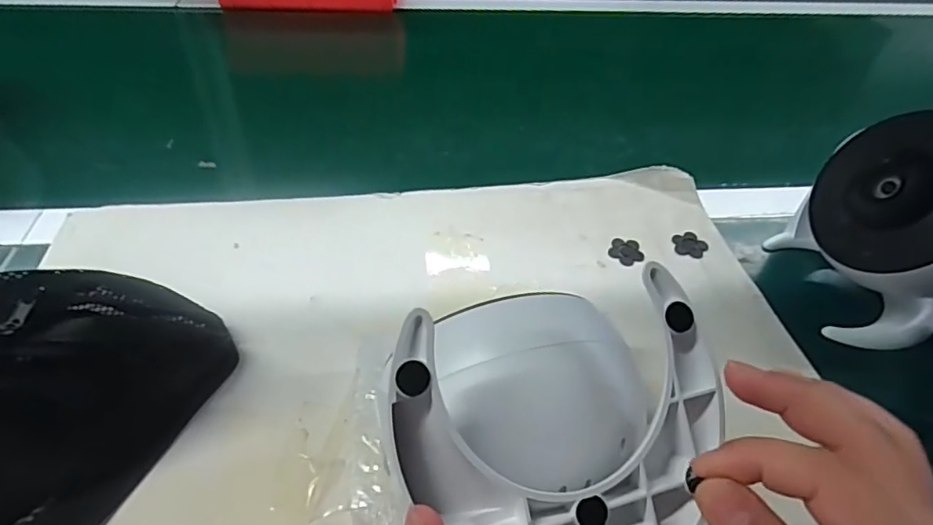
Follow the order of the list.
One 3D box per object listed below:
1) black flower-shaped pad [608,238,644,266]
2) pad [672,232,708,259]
[{"bbox_3d":[0.122,-0.008,0.417,0.025,0.005,0.026,14,45,8],"label":"black flower-shaped pad"},{"bbox_3d":[0.172,-0.014,0.424,0.025,0.005,0.025,28,49,21],"label":"pad"}]

